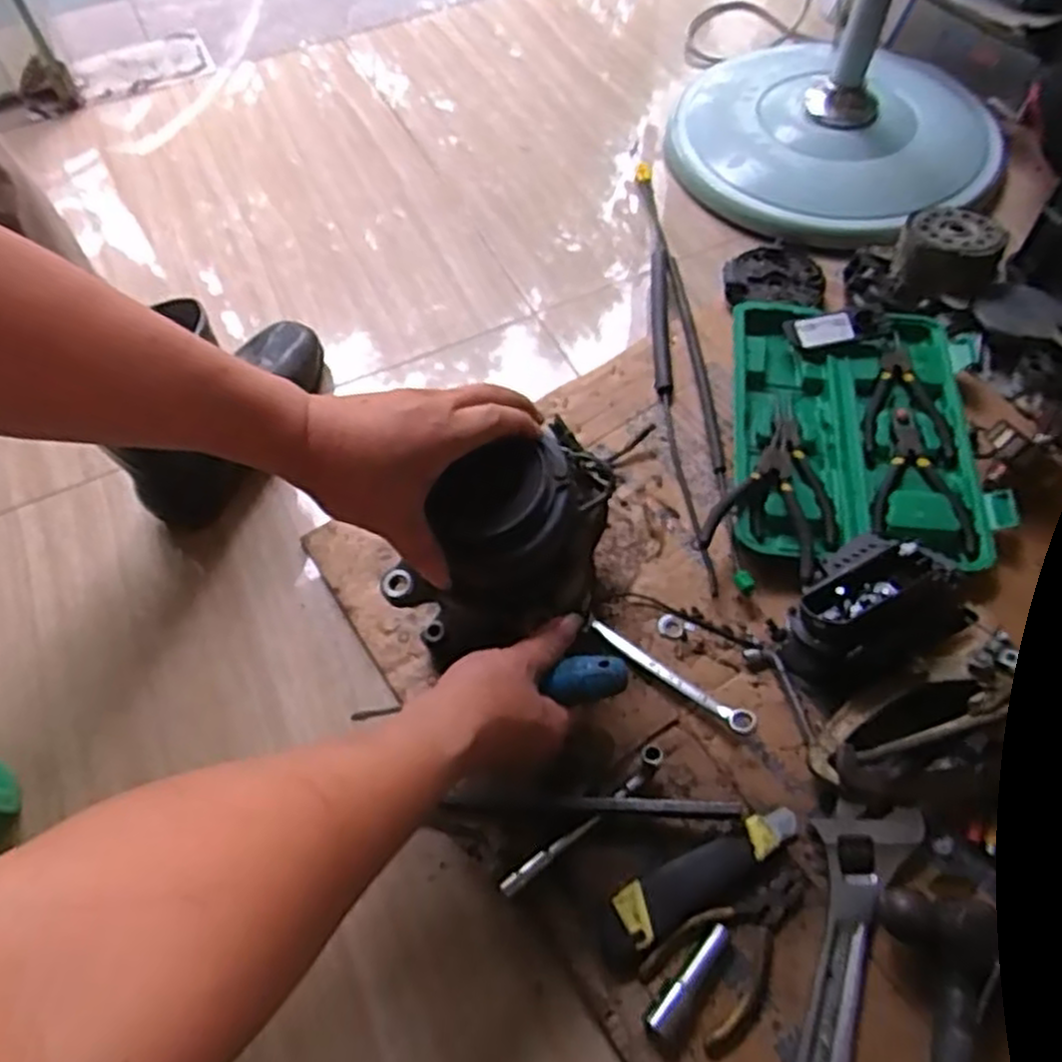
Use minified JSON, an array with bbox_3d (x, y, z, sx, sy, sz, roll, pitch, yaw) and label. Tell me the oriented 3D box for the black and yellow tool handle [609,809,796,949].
[{"bbox_3d":[0.125,0.234,0.547,0.143,0.017,0.036,-26,61,-12],"label":"black and yellow tool handle"}]

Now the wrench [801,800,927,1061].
[{"bbox_3d":[0.193,0.304,0.499,0.065,0.016,0.270,18,61,13],"label":"wrench"}]

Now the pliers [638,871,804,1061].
[{"bbox_3d":[0.140,0.275,0.523,0.124,0.010,0.068,-36,64,-18],"label":"pliers"}]

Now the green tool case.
[{"bbox_3d":[0.302,-0.097,0.724,0.231,0.033,0.317,7,59,7],"label":"green tool case"}]

